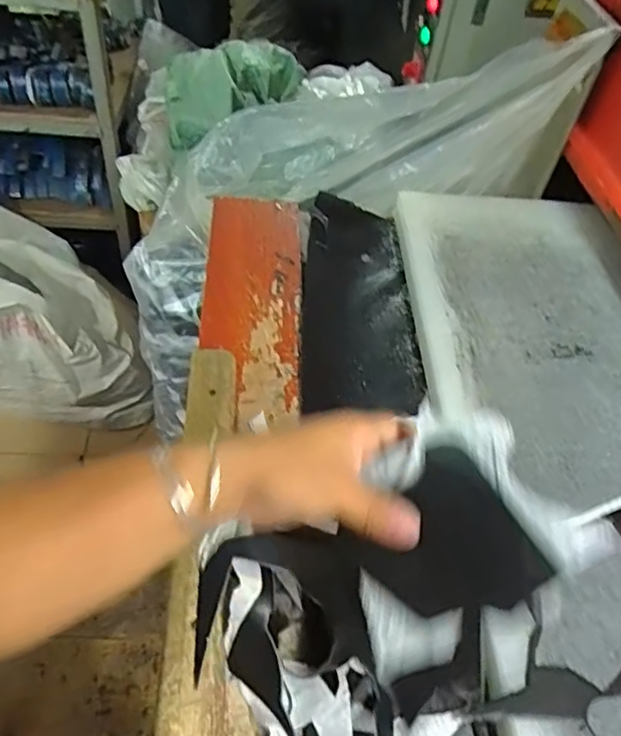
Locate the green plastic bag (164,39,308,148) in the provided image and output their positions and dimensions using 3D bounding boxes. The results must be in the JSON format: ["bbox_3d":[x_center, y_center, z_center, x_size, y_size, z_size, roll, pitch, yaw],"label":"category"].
[{"bbox_3d":[-0.212,-0.692,1.426,0.385,0.165,0.198,-32,61,-27],"label":"green plastic bag"}]

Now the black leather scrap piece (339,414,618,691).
[{"bbox_3d":[0.074,0.094,0.332,0.135,0.022,0.108,-42,61,15],"label":"black leather scrap piece"}]

